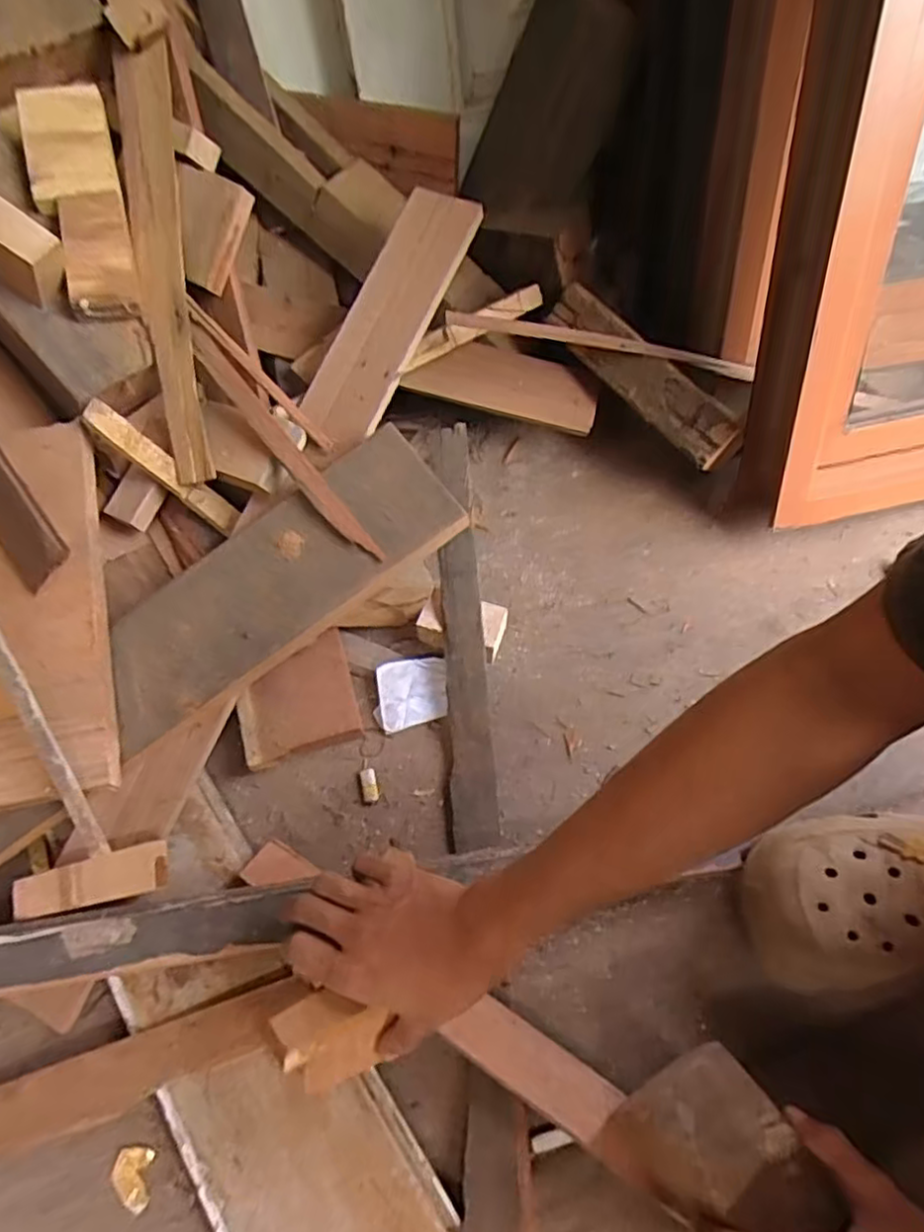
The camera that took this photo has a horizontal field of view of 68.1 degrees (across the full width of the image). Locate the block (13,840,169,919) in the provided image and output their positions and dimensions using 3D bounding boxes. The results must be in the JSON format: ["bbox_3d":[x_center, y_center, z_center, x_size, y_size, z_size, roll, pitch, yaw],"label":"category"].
[{"bbox_3d":[-0.274,0.195,0.501,0.112,0.018,0.032,-13,61,-5],"label":"block"}]

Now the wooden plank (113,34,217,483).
[{"bbox_3d":[-0.255,-0.303,0.586,0.048,0.024,0.374,-8,87,-2],"label":"wooden plank"}]

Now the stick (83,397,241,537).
[{"bbox_3d":[-0.252,-0.125,0.581,0.143,0.015,0.022,42,62,-23],"label":"stick"}]

